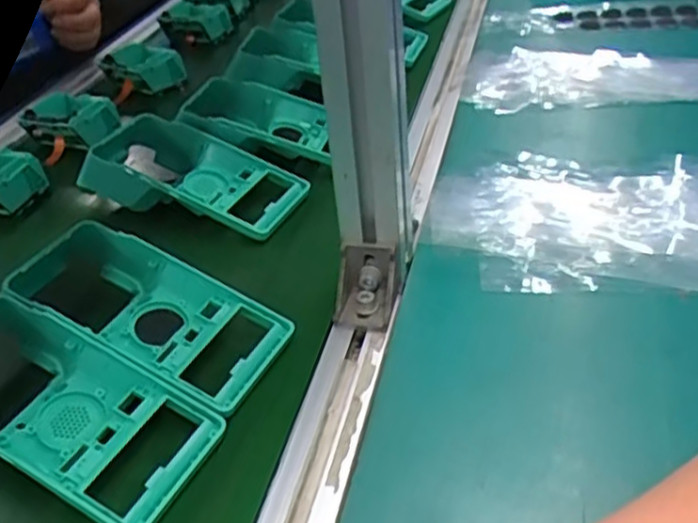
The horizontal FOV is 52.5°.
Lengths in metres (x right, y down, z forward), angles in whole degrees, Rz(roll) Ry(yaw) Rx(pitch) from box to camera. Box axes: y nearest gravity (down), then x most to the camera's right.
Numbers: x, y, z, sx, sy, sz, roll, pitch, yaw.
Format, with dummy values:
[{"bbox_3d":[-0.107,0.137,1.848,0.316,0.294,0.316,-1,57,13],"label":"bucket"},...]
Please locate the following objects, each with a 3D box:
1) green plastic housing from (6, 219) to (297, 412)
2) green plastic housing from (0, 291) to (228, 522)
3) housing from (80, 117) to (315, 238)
[{"bbox_3d":[-0.136,0.029,0.455,0.186,0.049,0.085,14,41,25],"label":"green plastic housing"},{"bbox_3d":[-0.177,0.080,0.400,0.198,0.051,0.090,14,41,25],"label":"green plastic housing"},{"bbox_3d":[-0.136,-0.076,0.599,0.196,0.054,0.092,12,40,23],"label":"housing"}]

